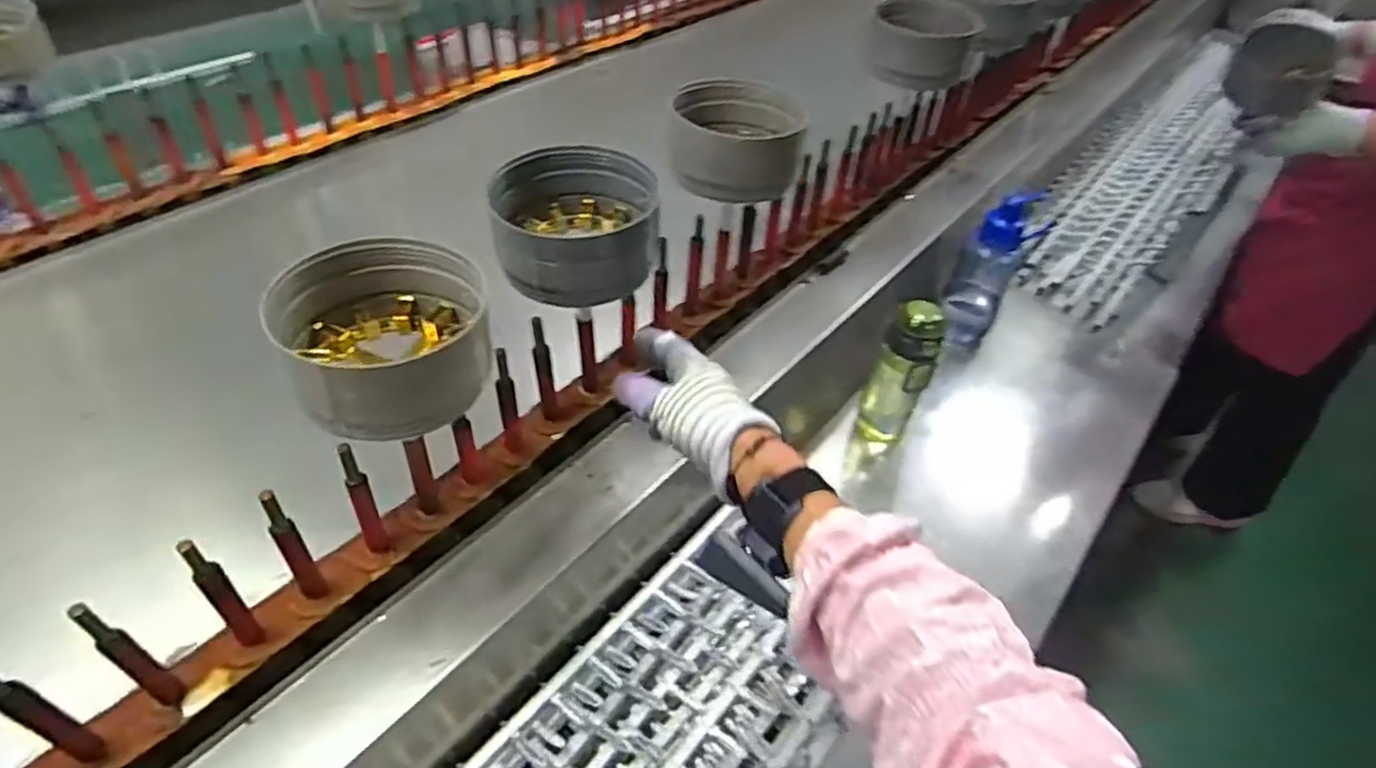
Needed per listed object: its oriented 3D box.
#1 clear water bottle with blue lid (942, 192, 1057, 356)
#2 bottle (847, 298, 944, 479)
[{"bbox_3d":[0.447,-0.170,1.084,0.074,0.261,0.095,36,50,27],"label":"clear water bottle with blue lid"},{"bbox_3d":[0.263,0.011,0.941,0.069,0.254,0.062,20,44,13],"label":"bottle"}]

